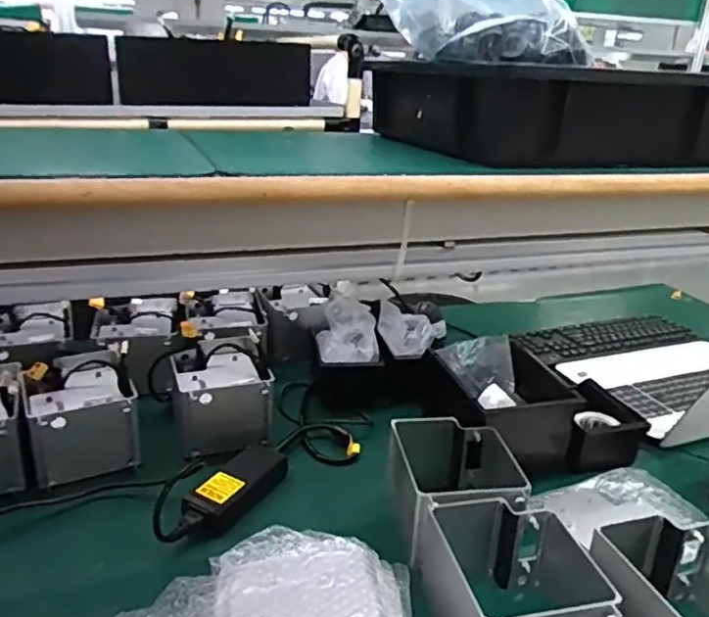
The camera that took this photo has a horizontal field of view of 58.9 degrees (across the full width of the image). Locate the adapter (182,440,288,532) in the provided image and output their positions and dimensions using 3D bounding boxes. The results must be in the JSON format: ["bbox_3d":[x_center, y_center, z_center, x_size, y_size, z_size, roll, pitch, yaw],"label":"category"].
[{"bbox_3d":[-0.146,0.222,0.776,0.056,0.040,0.167,13,24,25],"label":"adapter"}]

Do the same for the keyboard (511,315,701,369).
[{"bbox_3d":[0.515,0.058,1.256,0.358,0.037,0.144,-6,23,-19],"label":"keyboard"}]

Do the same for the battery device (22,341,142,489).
[{"bbox_3d":[-0.362,0.138,0.824,0.135,0.107,0.142,-10,25,-28],"label":"battery device"}]

